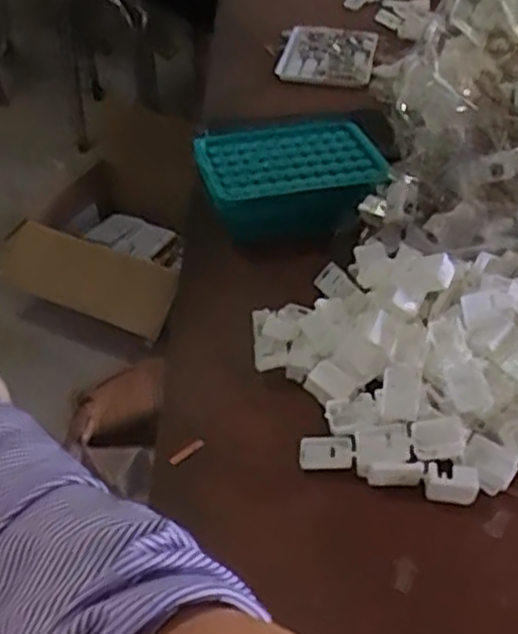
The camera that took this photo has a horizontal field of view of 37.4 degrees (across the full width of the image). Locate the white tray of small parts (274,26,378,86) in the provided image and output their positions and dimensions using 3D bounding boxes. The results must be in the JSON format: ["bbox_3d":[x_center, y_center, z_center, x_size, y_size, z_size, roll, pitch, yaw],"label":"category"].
[{"bbox_3d":[0.075,-0.282,0.818,0.096,0.011,0.155,8,40,8],"label":"white tray of small parts"}]

